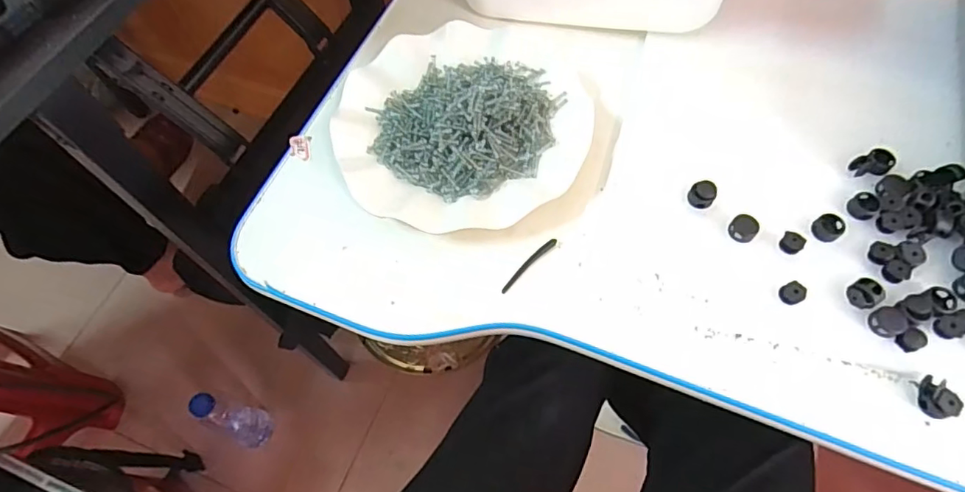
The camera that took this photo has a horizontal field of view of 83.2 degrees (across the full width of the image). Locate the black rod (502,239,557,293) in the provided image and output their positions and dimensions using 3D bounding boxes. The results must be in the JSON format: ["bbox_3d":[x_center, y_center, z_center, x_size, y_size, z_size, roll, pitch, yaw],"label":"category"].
[{"bbox_3d":[0.030,0.012,0.362,0.051,0.004,0.006,-43,70,-15],"label":"black rod"}]

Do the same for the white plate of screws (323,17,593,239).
[{"bbox_3d":[-0.014,-0.096,0.392,0.182,0.042,0.167,-1,66,3],"label":"white plate of screws"}]

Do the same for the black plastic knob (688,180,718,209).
[{"bbox_3d":[0.148,-0.034,0.367,0.016,0.016,0.015,-1,66,3],"label":"black plastic knob"}]

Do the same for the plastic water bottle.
[{"bbox_3d":[-0.398,0.271,0.847,0.063,0.222,0.059,10,65,7],"label":"plastic water bottle"}]

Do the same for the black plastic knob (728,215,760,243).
[{"bbox_3d":[0.170,-0.012,0.355,0.017,0.008,0.017,-1,66,3],"label":"black plastic knob"}]

